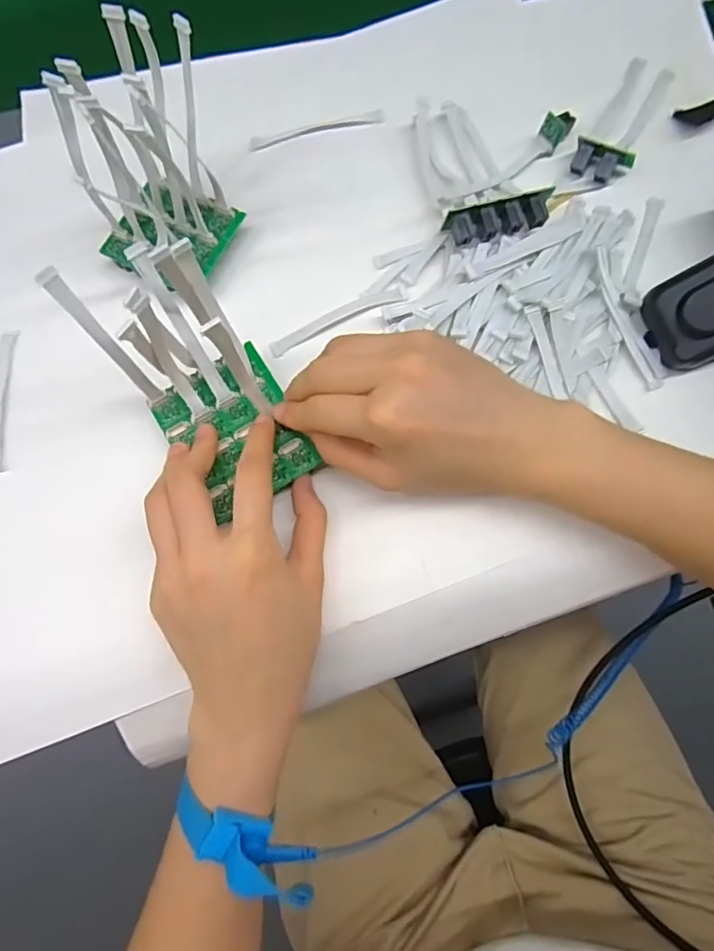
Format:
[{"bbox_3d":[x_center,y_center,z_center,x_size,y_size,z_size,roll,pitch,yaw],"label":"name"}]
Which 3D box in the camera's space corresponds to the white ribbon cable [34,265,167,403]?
[{"bbox_3d":[-0.123,-0.064,0.268,0.008,0.088,0.007,-35,55,-5],"label":"white ribbon cable"}]

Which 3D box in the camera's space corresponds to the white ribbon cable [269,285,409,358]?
[{"bbox_3d":[-0.011,-0.097,0.332,0.090,0.004,0.014,-25,75,-4],"label":"white ribbon cable"}]

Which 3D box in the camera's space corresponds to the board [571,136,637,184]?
[{"bbox_3d":[0.154,-0.198,0.342,0.036,0.018,0.017,25,77,9],"label":"board"}]

